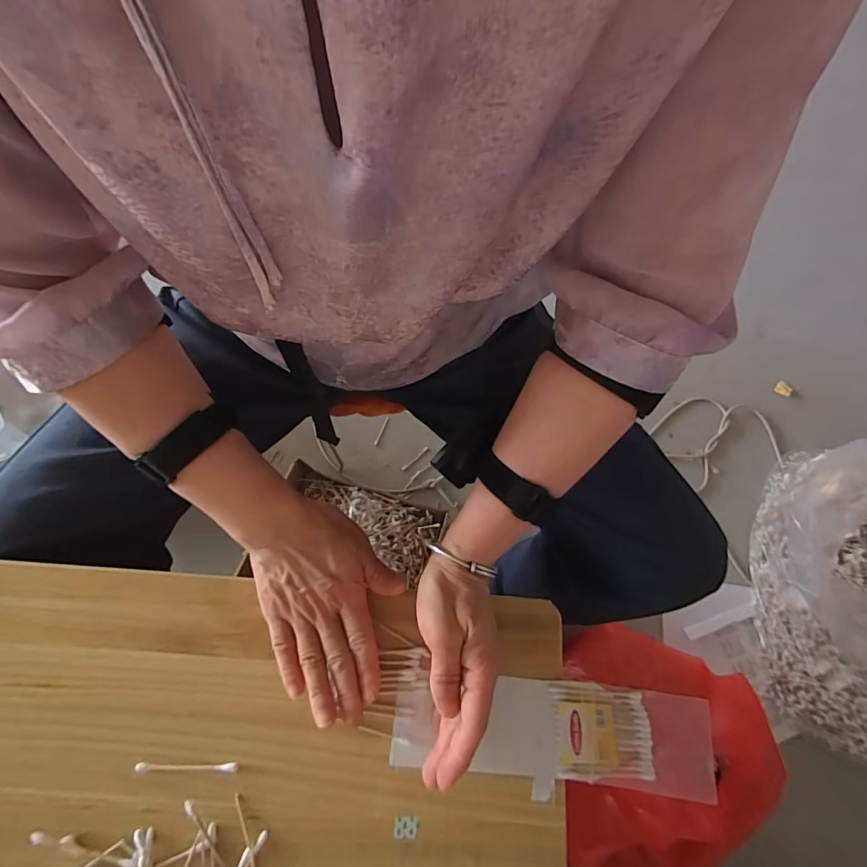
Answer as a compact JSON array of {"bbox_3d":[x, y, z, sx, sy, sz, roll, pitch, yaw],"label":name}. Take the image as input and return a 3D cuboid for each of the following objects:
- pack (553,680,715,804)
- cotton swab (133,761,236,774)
[{"bbox_3d":[0.152,0.235,0.339,0.120,0.007,0.067,8,71,1],"label":"pack"},{"bbox_3d":[-0.180,0.243,0.321,0.072,0.004,0.007,1,71,-1],"label":"cotton swab"}]

